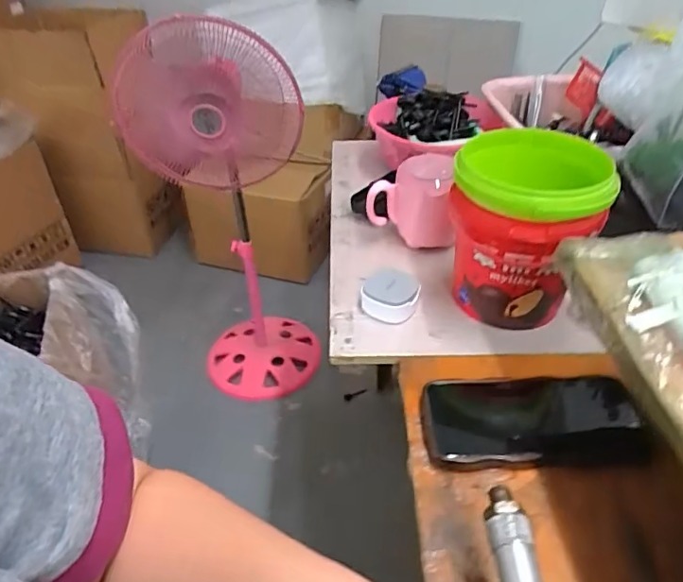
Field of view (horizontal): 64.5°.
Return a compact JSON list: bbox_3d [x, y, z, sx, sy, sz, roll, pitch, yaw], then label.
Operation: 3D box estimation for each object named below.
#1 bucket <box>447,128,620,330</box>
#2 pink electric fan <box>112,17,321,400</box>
[{"bbox_3d":[0.165,-0.056,0.512,0.123,0.147,0.120,0,39,0],"label":"bucket"},{"bbox_3d":[-0.245,-0.135,1.218,0.337,0.853,0.271,-14,41,-16],"label":"pink electric fan"}]

